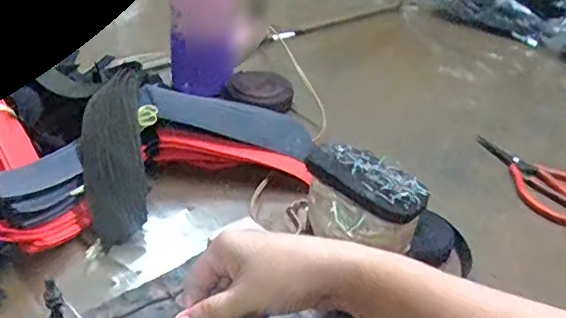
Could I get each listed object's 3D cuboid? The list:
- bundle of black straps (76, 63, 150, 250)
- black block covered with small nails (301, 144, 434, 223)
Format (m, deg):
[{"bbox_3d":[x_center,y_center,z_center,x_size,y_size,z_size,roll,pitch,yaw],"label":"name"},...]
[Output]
[{"bbox_3d":[-0.169,-0.011,0.556,0.063,0.037,0.197,-1,65,-13],"label":"bundle of black straps"},{"bbox_3d":[0.064,0.015,0.441,0.101,0.022,0.050,30,39,33],"label":"black block covered with small nails"}]

